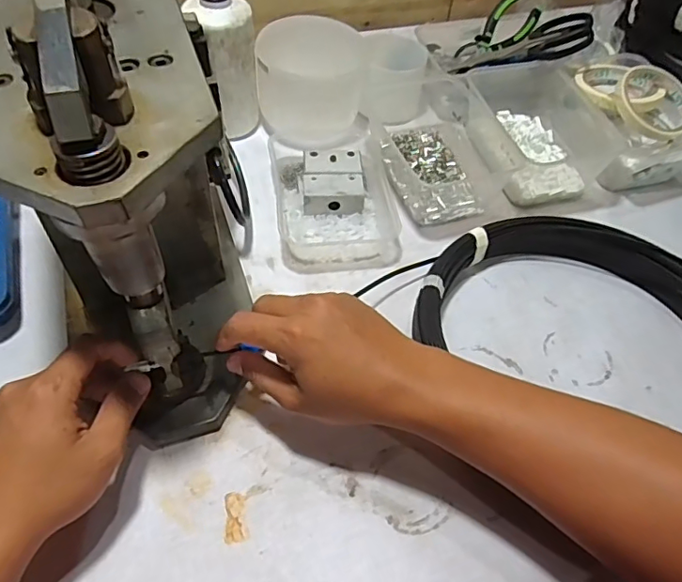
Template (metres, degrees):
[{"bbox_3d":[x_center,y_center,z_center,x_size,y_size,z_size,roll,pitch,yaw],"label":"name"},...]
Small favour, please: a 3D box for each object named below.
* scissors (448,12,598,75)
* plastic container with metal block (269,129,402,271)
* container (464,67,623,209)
[{"bbox_3d":[0.223,-0.303,0.670,0.166,0.022,0.072,-7,47,30],"label":"scissors"},{"bbox_3d":[-0.006,-0.106,0.566,0.121,0.036,0.185,-7,52,-10],"label":"plastic container with metal block"},{"bbox_3d":[0.222,-0.189,0.618,0.139,0.068,0.170,-11,53,-13],"label":"container"}]

